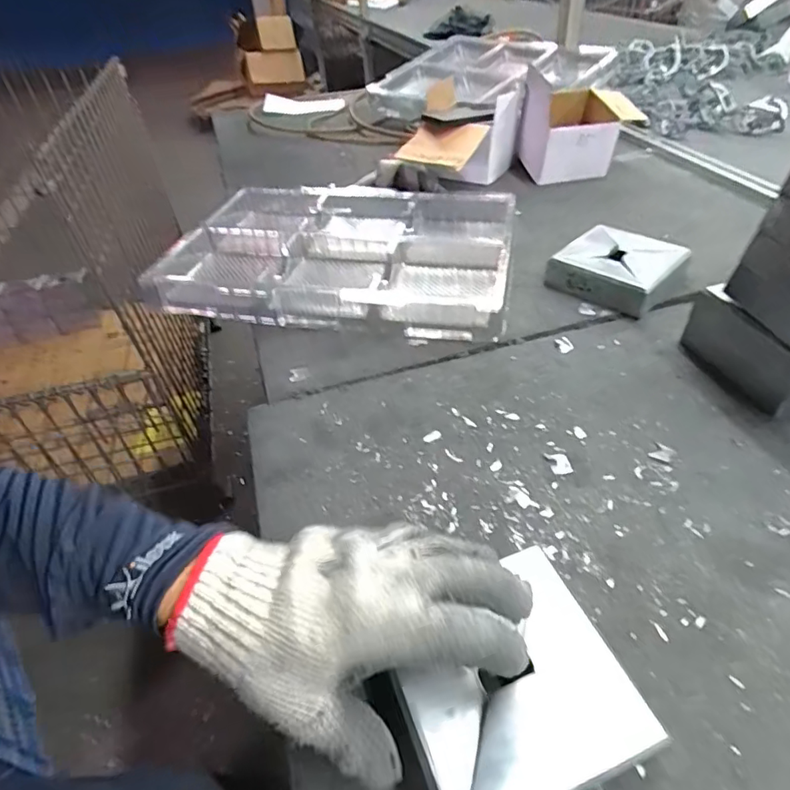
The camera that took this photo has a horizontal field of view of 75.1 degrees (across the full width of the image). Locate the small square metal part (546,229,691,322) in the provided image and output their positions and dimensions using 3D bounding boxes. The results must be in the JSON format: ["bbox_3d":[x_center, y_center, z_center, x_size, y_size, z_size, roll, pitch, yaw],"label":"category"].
[{"bbox_3d":[0.283,-0.164,0.654,0.126,0.035,0.136,32,55,33],"label":"small square metal part"}]

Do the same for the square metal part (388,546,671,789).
[{"bbox_3d":[0.066,0.166,0.299,0.125,0.020,0.117,-18,45,-13],"label":"square metal part"}]

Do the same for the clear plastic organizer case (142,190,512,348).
[{"bbox_3d":[-0.082,-0.204,0.721,0.469,0.045,0.318,5,44,10],"label":"clear plastic organizer case"}]

